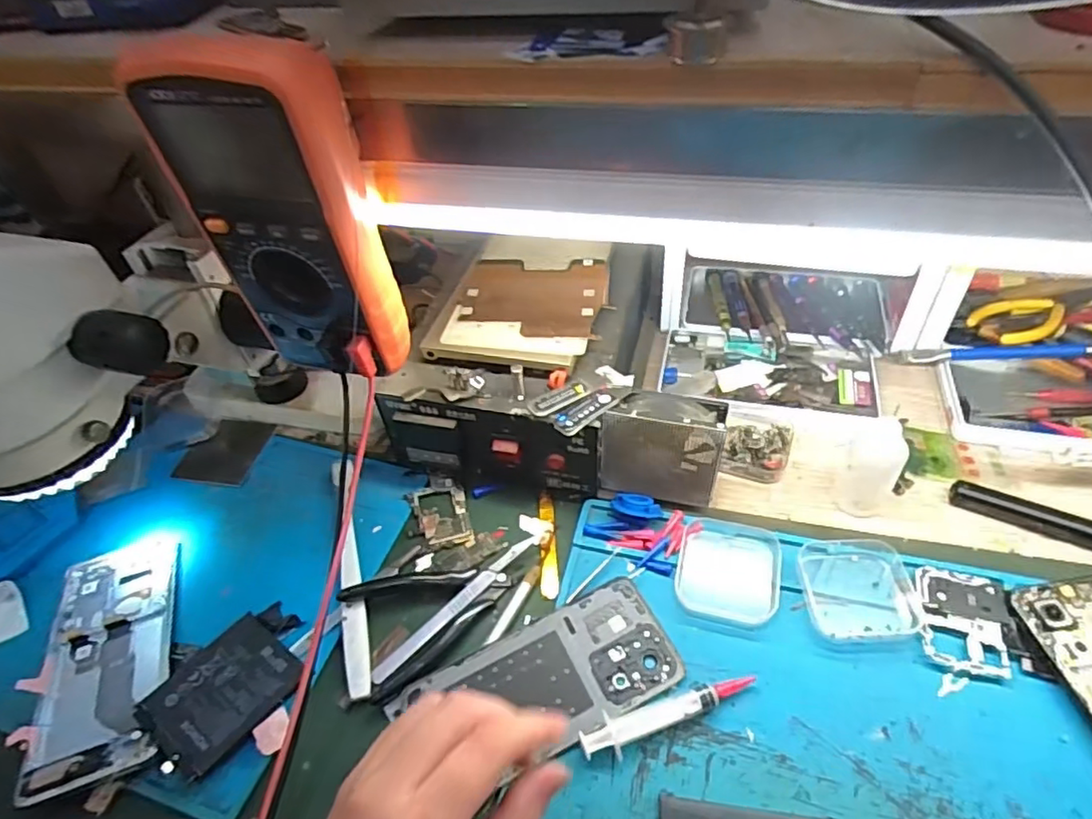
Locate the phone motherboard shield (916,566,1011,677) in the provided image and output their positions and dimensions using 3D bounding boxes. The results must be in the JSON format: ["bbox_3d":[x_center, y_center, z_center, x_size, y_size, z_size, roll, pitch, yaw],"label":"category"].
[{"bbox_3d":[0.253,0.126,0.372,0.047,0.005,0.069,14,49,19],"label":"phone motherboard shield"}]

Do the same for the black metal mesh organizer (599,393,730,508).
[{"bbox_3d":[0.079,0.029,0.429,0.081,0.084,0.029,3,46,10],"label":"black metal mesh organizer"}]

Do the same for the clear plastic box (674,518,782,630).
[{"bbox_3d":[0.120,0.104,0.403,0.064,0.013,0.072,7,47,13],"label":"clear plastic box"}]

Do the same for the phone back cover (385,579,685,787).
[{"bbox_3d":[0.000,0.162,0.362,0.159,0.010,0.074,-23,48,-16],"label":"phone back cover"}]

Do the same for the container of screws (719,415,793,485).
[{"bbox_3d":[0.164,0.027,0.477,0.049,0.018,0.053,10,48,16],"label":"container of screws"}]

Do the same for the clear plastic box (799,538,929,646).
[{"bbox_3d":[0.196,0.112,0.387,0.067,0.014,0.068,-6,45,0],"label":"clear plastic box"}]

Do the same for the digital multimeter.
[{"bbox_3d":[-0.129,-0.091,0.311,0.087,0.169,0.046,2,46,8],"label":"digital multimeter"}]

